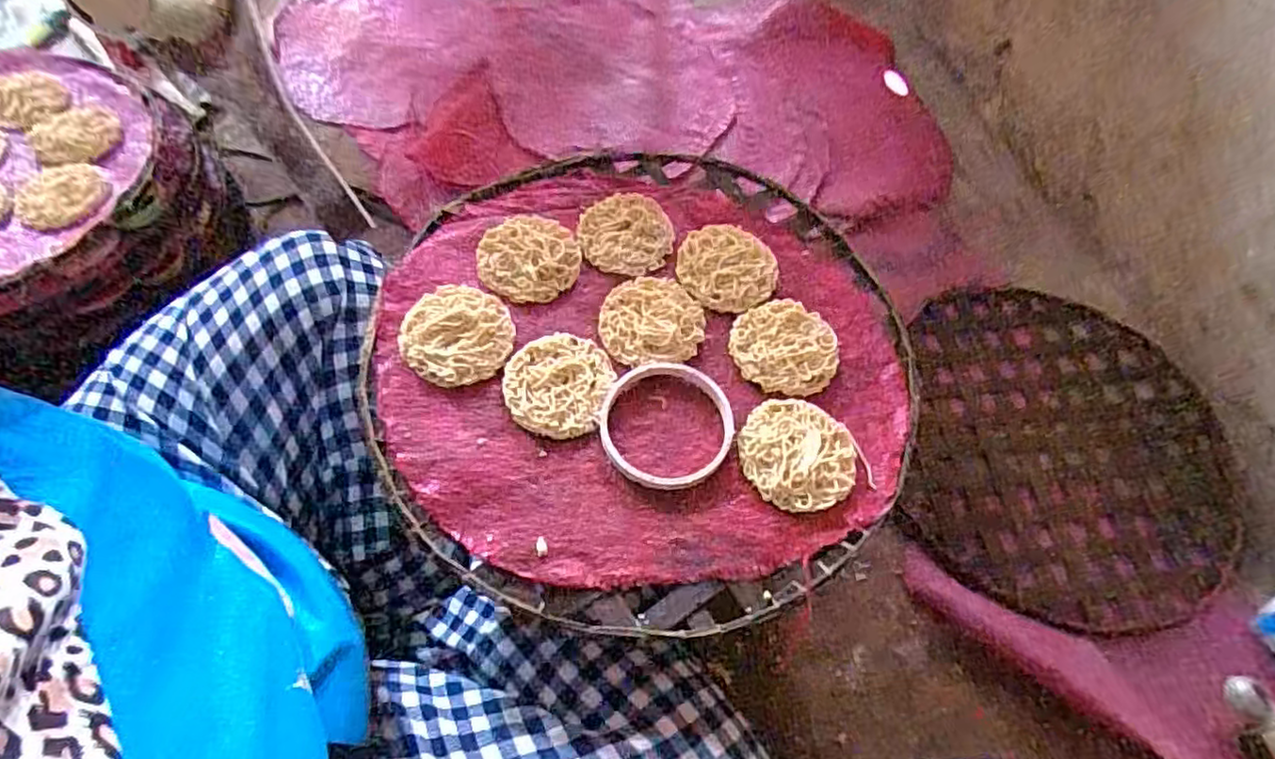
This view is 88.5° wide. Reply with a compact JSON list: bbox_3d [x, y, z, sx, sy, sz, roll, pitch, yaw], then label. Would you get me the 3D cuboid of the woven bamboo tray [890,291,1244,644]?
[{"bbox_3d":[0.456,0.065,0.696,0.338,0.021,0.391,14,61,4],"label":"woven bamboo tray"}]

